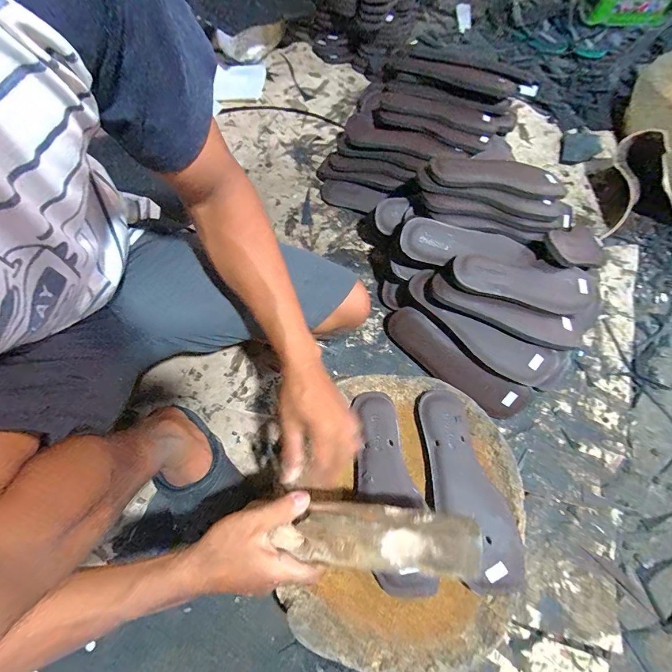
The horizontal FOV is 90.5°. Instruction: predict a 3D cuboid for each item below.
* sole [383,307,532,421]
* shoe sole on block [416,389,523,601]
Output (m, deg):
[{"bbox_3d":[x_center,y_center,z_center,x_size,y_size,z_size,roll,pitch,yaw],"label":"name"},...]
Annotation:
[{"bbox_3d":[0.203,0.044,0.587,0.267,0.076,0.028,40,30,15],"label":"sole"},{"bbox_3d":[0.170,0.197,0.447,0.078,0.024,0.248,-13,69,-5],"label":"shoe sole on block"}]

